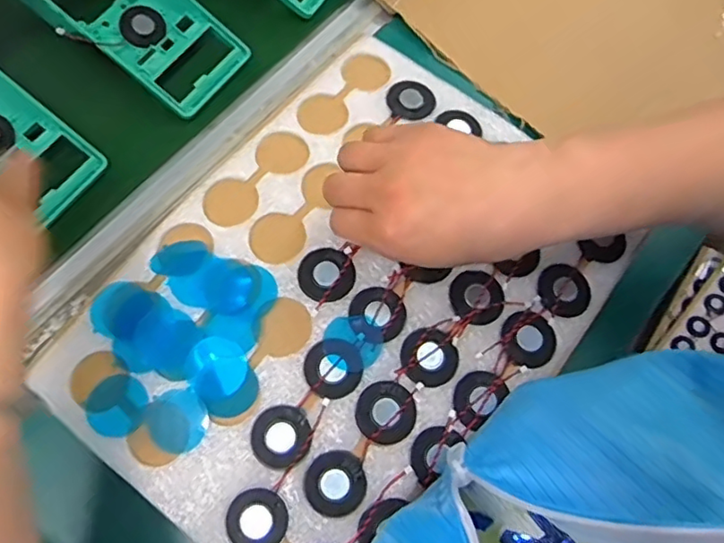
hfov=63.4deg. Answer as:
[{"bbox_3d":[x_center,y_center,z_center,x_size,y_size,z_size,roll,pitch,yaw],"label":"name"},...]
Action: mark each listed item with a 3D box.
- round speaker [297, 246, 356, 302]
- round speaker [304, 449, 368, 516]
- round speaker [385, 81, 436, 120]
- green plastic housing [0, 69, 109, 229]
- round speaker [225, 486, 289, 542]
[{"bbox_3d":[-0.022,0.001,0.357,0.033,0.004,0.033,1,72,-2],"label":"round speaker"},{"bbox_3d":[-0.014,0.117,0.325,0.033,0.004,0.033,1,72,-2],"label":"round speaker"},{"bbox_3d":[0.034,-0.118,0.405,0.033,0.004,0.032,1,72,-2],"label":"round speaker"},{"bbox_3d":[-0.280,-0.110,0.433,0.178,0.039,0.076,38,74,-6],"label":"green plastic housing"},{"bbox_3d":[-0.057,0.135,0.319,0.032,0.004,0.032,-42,78,-14],"label":"round speaker"}]

